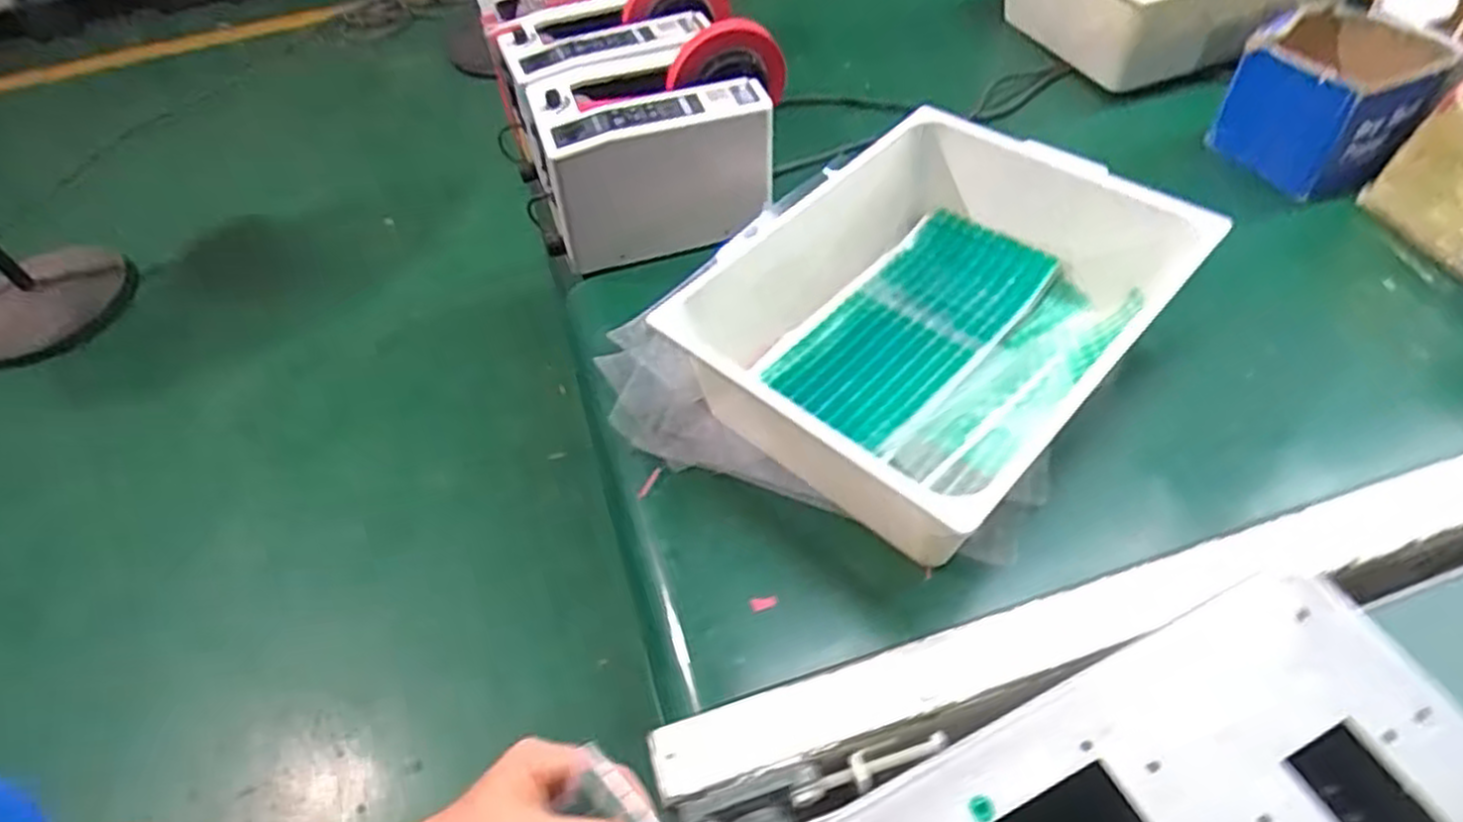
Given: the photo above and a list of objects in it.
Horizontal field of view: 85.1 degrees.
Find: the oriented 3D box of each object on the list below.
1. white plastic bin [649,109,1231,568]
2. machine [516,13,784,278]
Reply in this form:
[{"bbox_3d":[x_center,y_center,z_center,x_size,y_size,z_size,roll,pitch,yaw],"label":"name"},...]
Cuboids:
[{"bbox_3d":[0.166,-0.080,0.646,0.278,0.118,0.362,36,64,28],"label":"white plastic bin"},{"bbox_3d":[-0.063,-0.264,0.786,0.243,0.150,0.132,-14,53,-5],"label":"machine"}]

